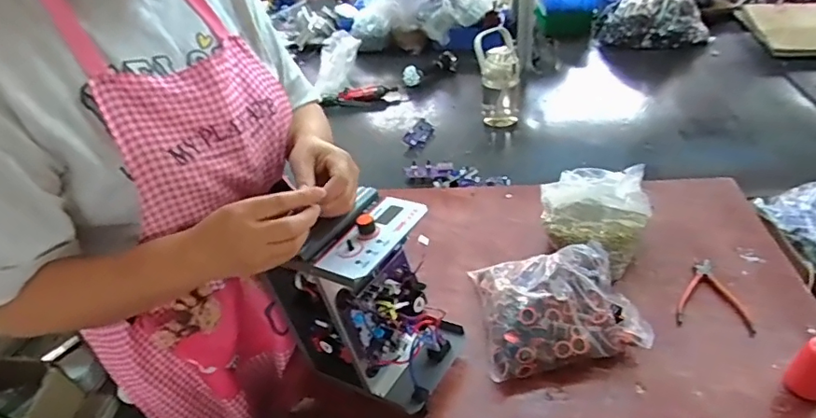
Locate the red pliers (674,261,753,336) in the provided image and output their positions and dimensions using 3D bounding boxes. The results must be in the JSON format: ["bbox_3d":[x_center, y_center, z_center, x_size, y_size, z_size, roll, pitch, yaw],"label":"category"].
[{"bbox_3d":[0.470,0.131,0.812,0.105,0.022,0.134,5,40,15],"label":"red pliers"}]

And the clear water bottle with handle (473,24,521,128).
[{"bbox_3d":[0.235,-0.342,1.373,0.107,0.233,0.102,-4,39,4],"label":"clear water bottle with handle"}]

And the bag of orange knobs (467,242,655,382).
[{"bbox_3d":[0.217,0.141,0.787,0.222,0.078,0.204,-8,39,-1],"label":"bag of orange knobs"}]

